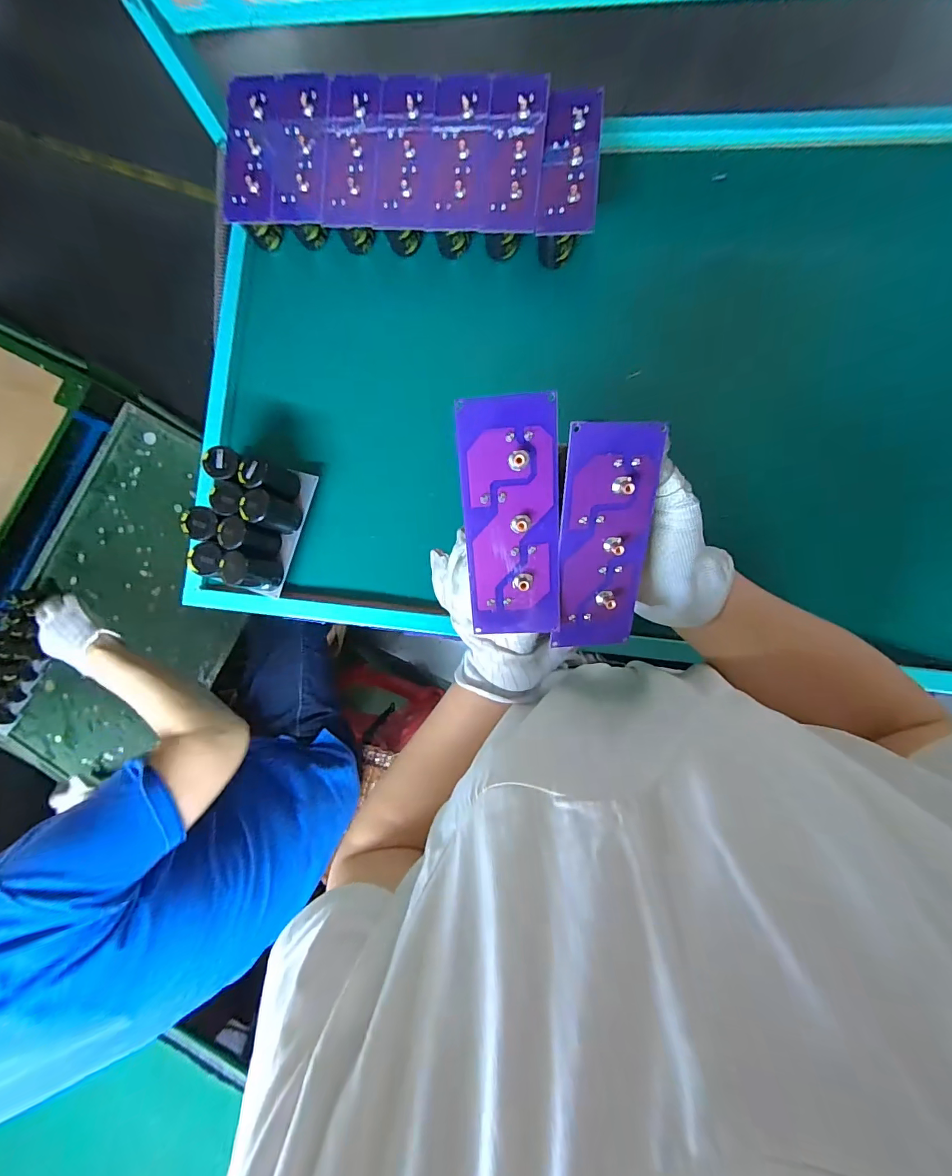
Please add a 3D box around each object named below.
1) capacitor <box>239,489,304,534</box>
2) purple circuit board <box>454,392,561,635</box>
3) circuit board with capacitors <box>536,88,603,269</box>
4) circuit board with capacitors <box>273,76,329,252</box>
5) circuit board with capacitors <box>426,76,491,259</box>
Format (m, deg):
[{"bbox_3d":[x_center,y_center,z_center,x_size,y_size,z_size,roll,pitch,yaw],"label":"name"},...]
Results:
[{"bbox_3d":[-0.208,-0.078,0.453,0.037,0.051,0.033,21,89,9],"label":"capacitor"},{"bbox_3d":[0.021,-0.036,0.255,0.053,0.006,0.135,-3,110,8],"label":"purple circuit board"},{"bbox_3d":[0.093,-0.403,0.441,0.052,0.054,0.130,5,87,8],"label":"circuit board with capacitors"},{"bbox_3d":[-0.176,-0.446,0.466,0.059,0.042,0.140,5,101,8],"label":"circuit board with capacitors"},{"bbox_3d":[-0.016,-0.420,0.444,0.057,0.049,0.138,8,102,8],"label":"circuit board with capacitors"}]

